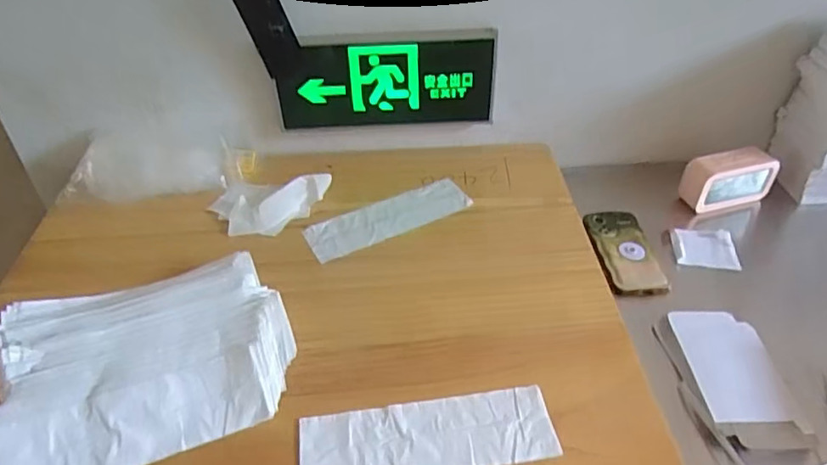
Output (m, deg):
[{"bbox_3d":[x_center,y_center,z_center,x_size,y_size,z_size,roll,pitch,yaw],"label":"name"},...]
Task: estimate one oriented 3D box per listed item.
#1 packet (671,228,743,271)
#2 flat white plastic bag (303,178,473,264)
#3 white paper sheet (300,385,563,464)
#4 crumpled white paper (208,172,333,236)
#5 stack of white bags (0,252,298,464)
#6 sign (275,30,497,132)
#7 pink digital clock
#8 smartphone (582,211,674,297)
[{"bbox_3d":[0.428,0.022,0.857,0.091,0.021,0.072,1,40,2],"label":"packet"},{"bbox_3d":[-0.034,-0.023,0.841,0.242,0.007,0.079,-21,44,-22],"label":"flat white plastic bag"},{"bbox_3d":[0.014,0.204,0.583,0.248,0.005,0.080,-6,42,-6],"label":"white paper sheet"},{"bbox_3d":[-0.208,-0.041,0.840,0.160,0.034,0.103,0,40,2],"label":"crumpled white paper"},{"bbox_3d":[-0.287,0.132,0.638,0.293,0.051,0.235,-16,42,-17],"label":"stack of white bags"},{"bbox_3d":[-0.040,-0.227,0.890,0.322,0.142,0.031,-2,40,-1],"label":"sign"},{"bbox_3d":[0.499,-0.090,0.923,0.143,0.075,0.053,-13,42,-14],"label":"pink digital clock"},{"bbox_3d":[0.301,0.026,0.838,0.083,0.016,0.163,-4,40,-3],"label":"smartphone"}]

